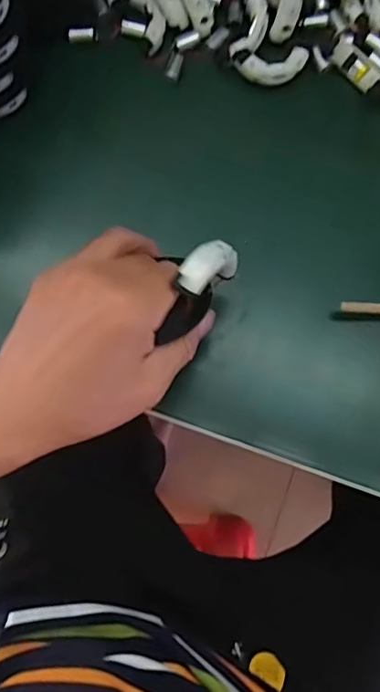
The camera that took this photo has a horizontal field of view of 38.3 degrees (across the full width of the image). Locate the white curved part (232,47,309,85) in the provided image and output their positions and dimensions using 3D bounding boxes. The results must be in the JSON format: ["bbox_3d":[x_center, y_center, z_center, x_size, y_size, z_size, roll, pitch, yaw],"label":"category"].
[{"bbox_3d":[0.061,-0.207,0.403,0.053,0.017,0.023,-11,78,-2],"label":"white curved part"}]

